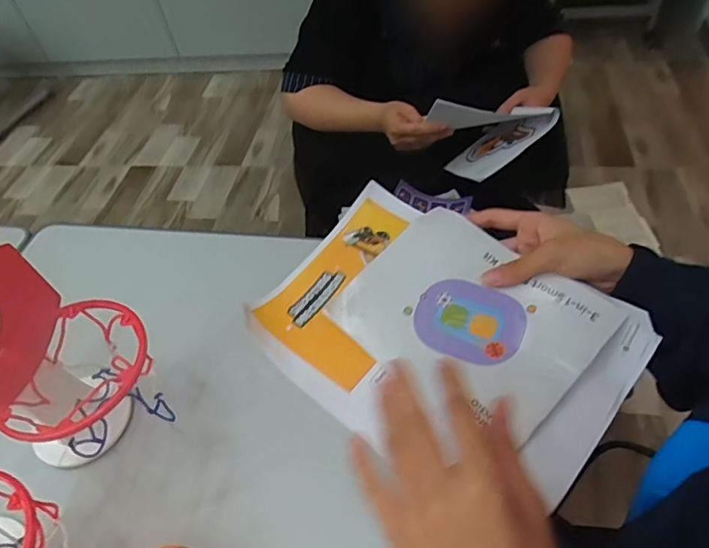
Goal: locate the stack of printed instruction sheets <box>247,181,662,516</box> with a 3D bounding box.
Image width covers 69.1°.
[{"bbox_3d":[0.064,0.041,0.438,0.296,0.043,0.212,33,60,29],"label":"stack of printed instruction sheets"}]

